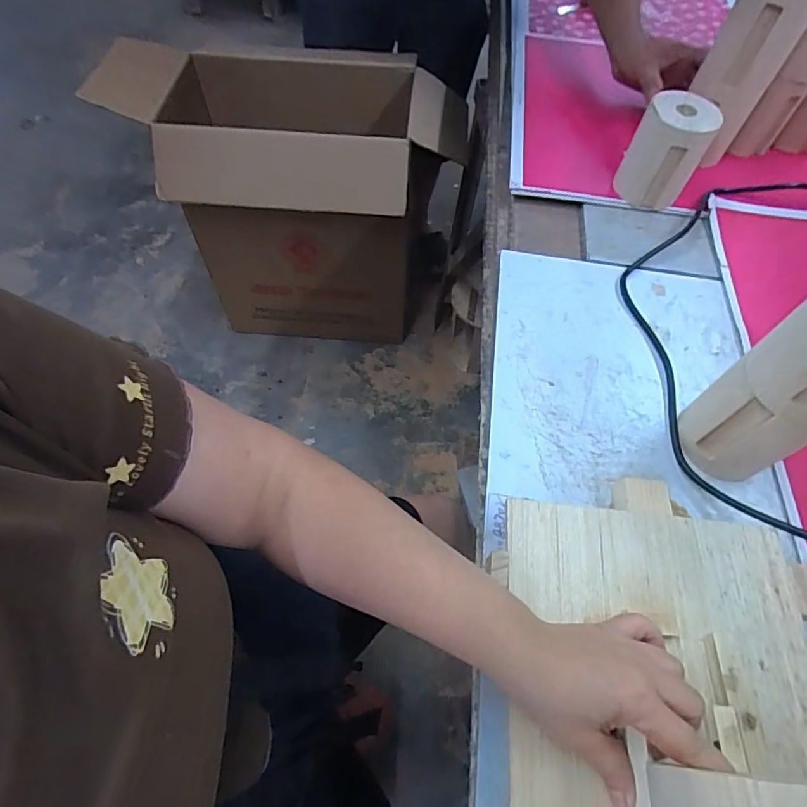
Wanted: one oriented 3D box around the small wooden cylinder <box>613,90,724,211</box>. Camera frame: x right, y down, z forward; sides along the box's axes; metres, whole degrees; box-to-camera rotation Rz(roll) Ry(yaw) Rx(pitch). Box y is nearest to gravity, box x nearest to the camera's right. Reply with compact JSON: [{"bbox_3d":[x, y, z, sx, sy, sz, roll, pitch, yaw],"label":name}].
[{"bbox_3d":[0.310,-0.299,0.600,0.081,0.109,0.062,24,62,12],"label":"small wooden cylinder"}]

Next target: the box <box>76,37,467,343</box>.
[{"bbox_3d":[-0.218,-0.444,1.178,0.614,0.600,0.415,5,59,1],"label":"box"}]

